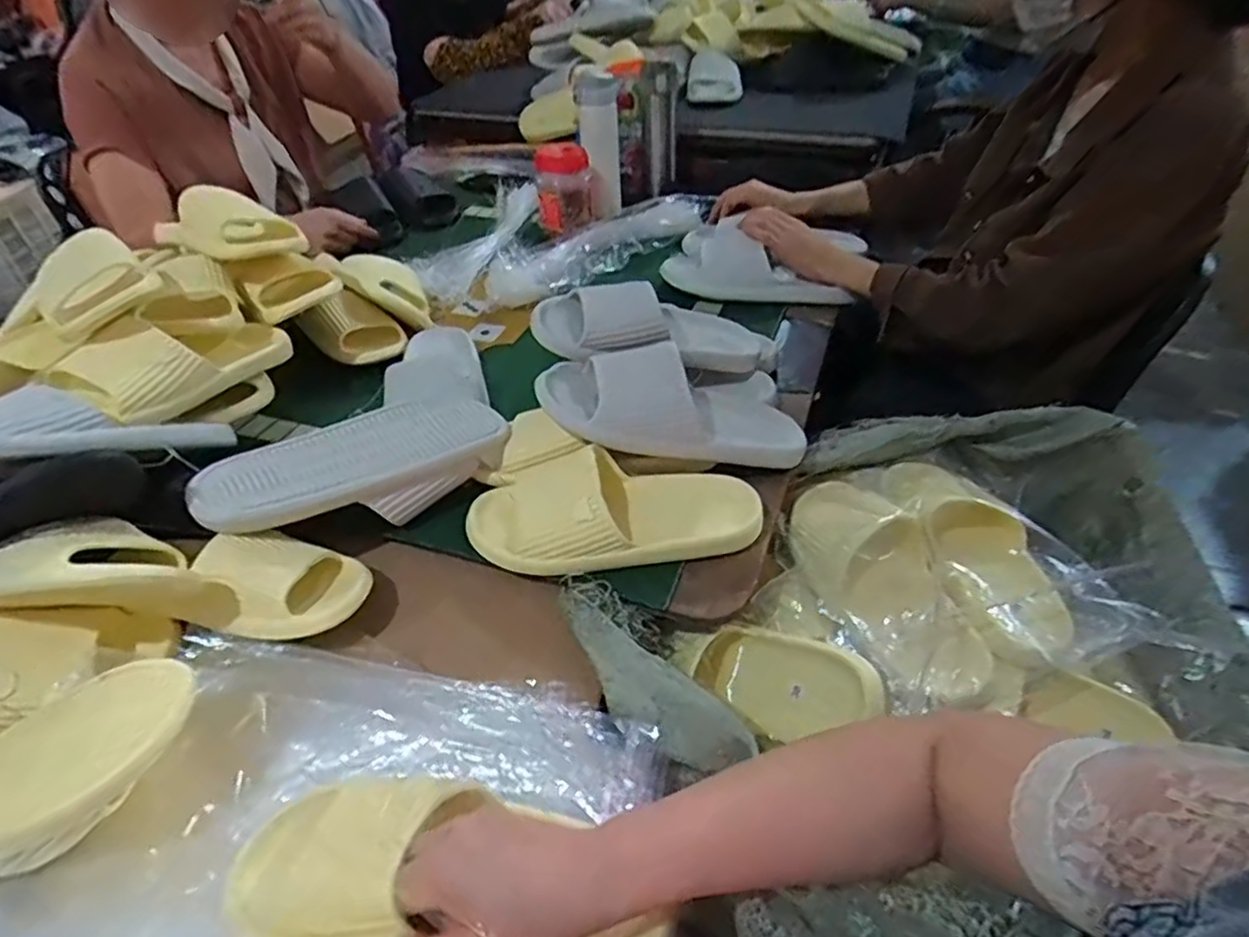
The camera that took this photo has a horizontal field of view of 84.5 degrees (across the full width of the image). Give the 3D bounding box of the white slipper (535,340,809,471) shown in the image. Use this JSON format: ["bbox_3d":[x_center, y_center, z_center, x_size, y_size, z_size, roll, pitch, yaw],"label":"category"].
[{"bbox_3d":[0.056,-0.065,0.672,0.264,0.066,0.110,11,39,-18],"label":"white slipper"}]

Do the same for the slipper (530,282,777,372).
[{"bbox_3d":[0.053,-0.154,0.744,0.295,0.072,0.107,1,39,-25],"label":"slipper"}]

